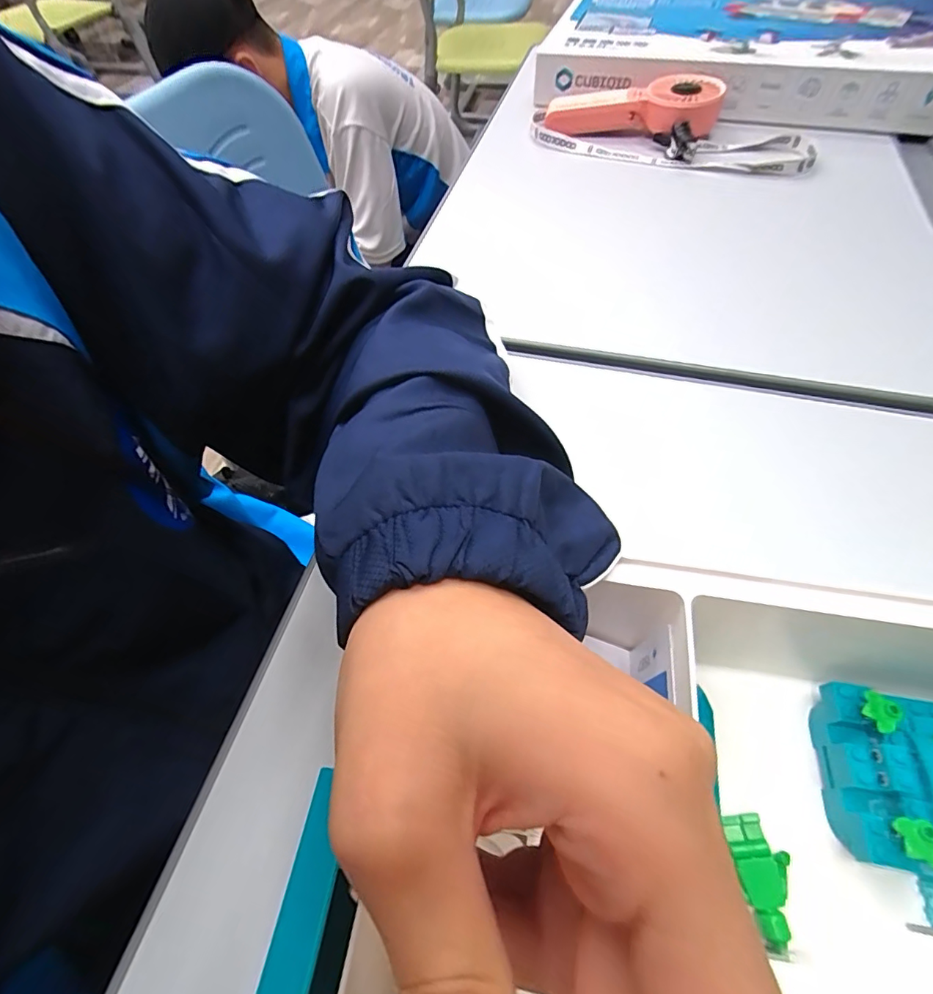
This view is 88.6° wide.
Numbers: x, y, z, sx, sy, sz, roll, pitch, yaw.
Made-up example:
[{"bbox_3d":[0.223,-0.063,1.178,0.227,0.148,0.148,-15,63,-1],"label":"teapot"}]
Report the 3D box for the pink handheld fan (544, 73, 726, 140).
[{"bbox_3d":[0.185,-0.441,0.537,0.184,0.041,0.080,15,59,11],"label":"pink handheld fan"}]

